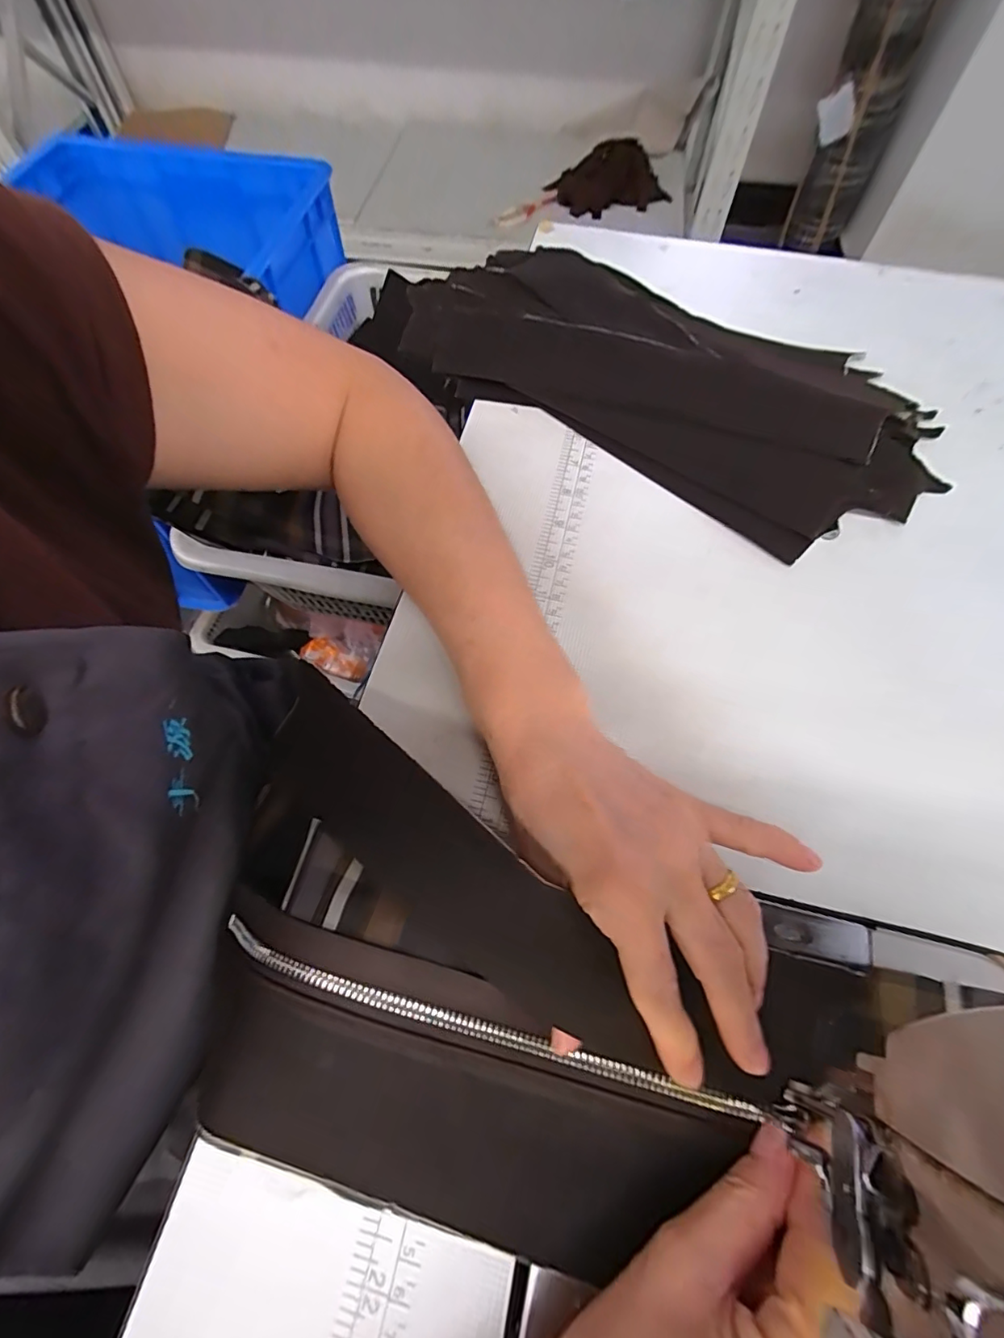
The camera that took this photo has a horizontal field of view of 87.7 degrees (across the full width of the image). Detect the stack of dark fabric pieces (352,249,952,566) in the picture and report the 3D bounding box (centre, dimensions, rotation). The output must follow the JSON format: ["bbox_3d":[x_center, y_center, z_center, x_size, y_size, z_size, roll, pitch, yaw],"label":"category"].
[{"bbox_3d":[0.097,-0.200,0.346,0.363,0.032,0.176,28,68,12],"label":"stack of dark fabric pieces"}]

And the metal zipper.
[{"bbox_3d":[-0.014,0.134,0.201,0.209,0.011,0.024,18,66,7],"label":"metal zipper"}]

